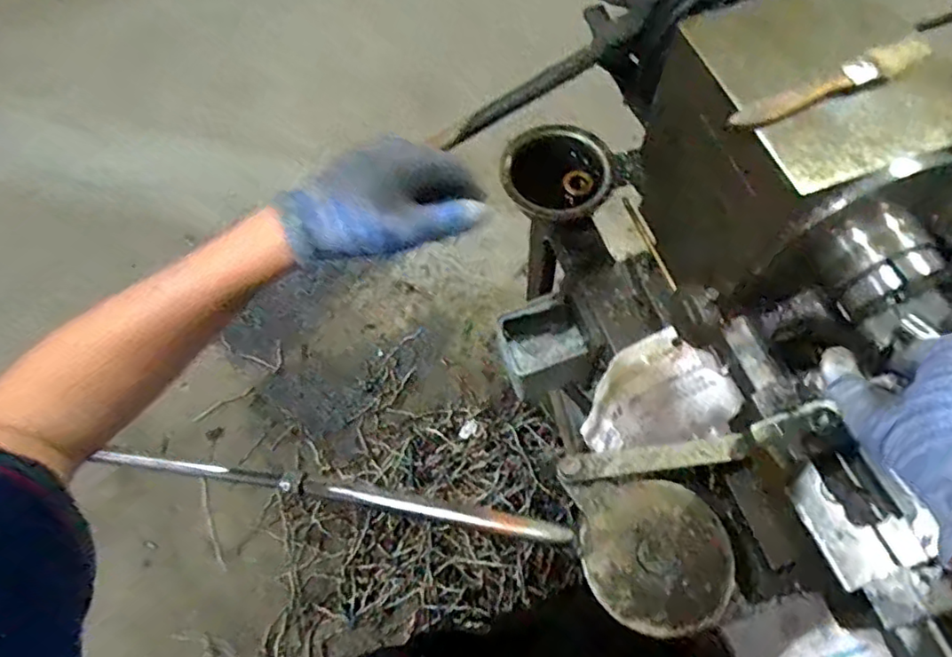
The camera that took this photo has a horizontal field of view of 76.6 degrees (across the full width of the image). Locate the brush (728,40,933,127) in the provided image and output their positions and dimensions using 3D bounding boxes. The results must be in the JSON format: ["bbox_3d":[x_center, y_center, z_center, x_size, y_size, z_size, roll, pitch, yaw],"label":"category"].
[{"bbox_3d":[0.239,-0.167,0.410,0.144,0.012,0.023,-19,65,-6],"label":"brush"}]

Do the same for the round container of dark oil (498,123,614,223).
[{"bbox_3d":[0.096,-0.178,0.719,0.131,0.047,0.126,-1,64,2],"label":"round container of dark oil"}]

